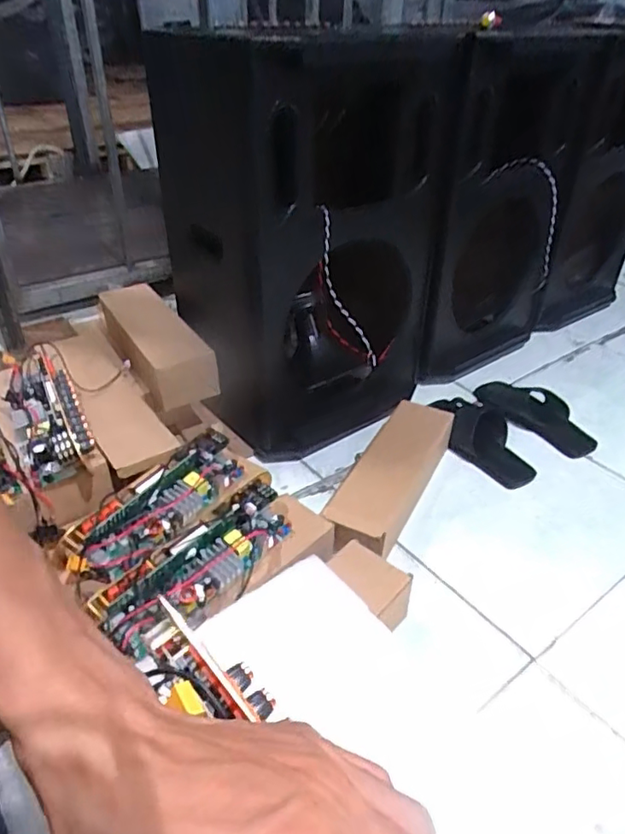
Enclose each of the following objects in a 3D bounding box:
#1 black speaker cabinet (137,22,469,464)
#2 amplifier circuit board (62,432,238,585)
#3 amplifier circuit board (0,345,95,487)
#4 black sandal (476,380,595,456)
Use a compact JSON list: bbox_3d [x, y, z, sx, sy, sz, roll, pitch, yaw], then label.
[{"bbox_3d":[-0.034,-0.348,1.076,0.361,0.613,0.600,-19,41,-25],"label":"black speaker cabinet"},{"bbox_3d":[-0.186,0.105,0.734,0.257,0.036,0.080,-40,96,-39],"label":"amplifier circuit board"},{"bbox_3d":[-0.363,-0.011,0.787,0.090,0.056,0.268,-18,40,-26],"label":"amplifier circuit board"},{"bbox_3d":[0.407,0.000,1.066,0.230,0.053,0.114,33,46,19],"label":"black sandal"}]

